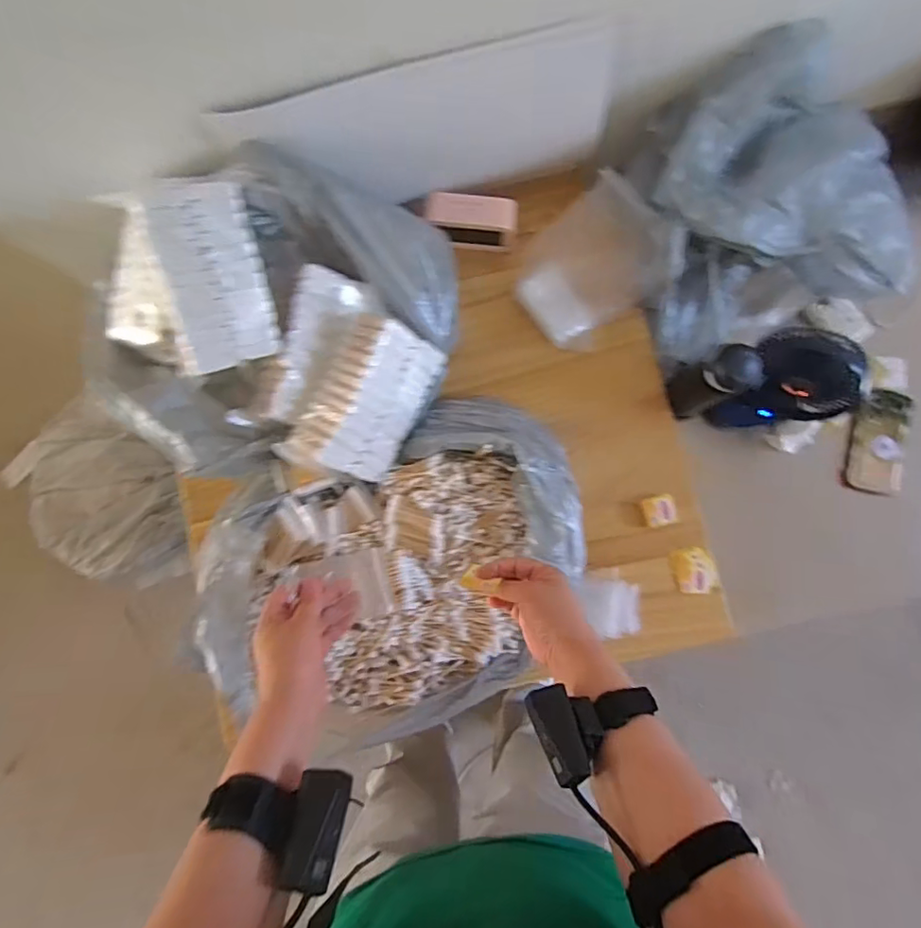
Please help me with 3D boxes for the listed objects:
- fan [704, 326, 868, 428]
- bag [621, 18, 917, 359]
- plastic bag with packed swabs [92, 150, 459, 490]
[{"bbox_3d":[0.468,-0.121,0.803,0.145,0.206,0.104,2,83,4],"label":"fan"},{"bbox_3d":[0.438,-0.379,0.819,0.360,0.240,0.351,-16,82,1],"label":"bag"},{"bbox_3d":[-0.261,-0.185,0.697,0.453,0.196,0.403,22,85,6],"label":"plastic bag with packed swabs"}]

